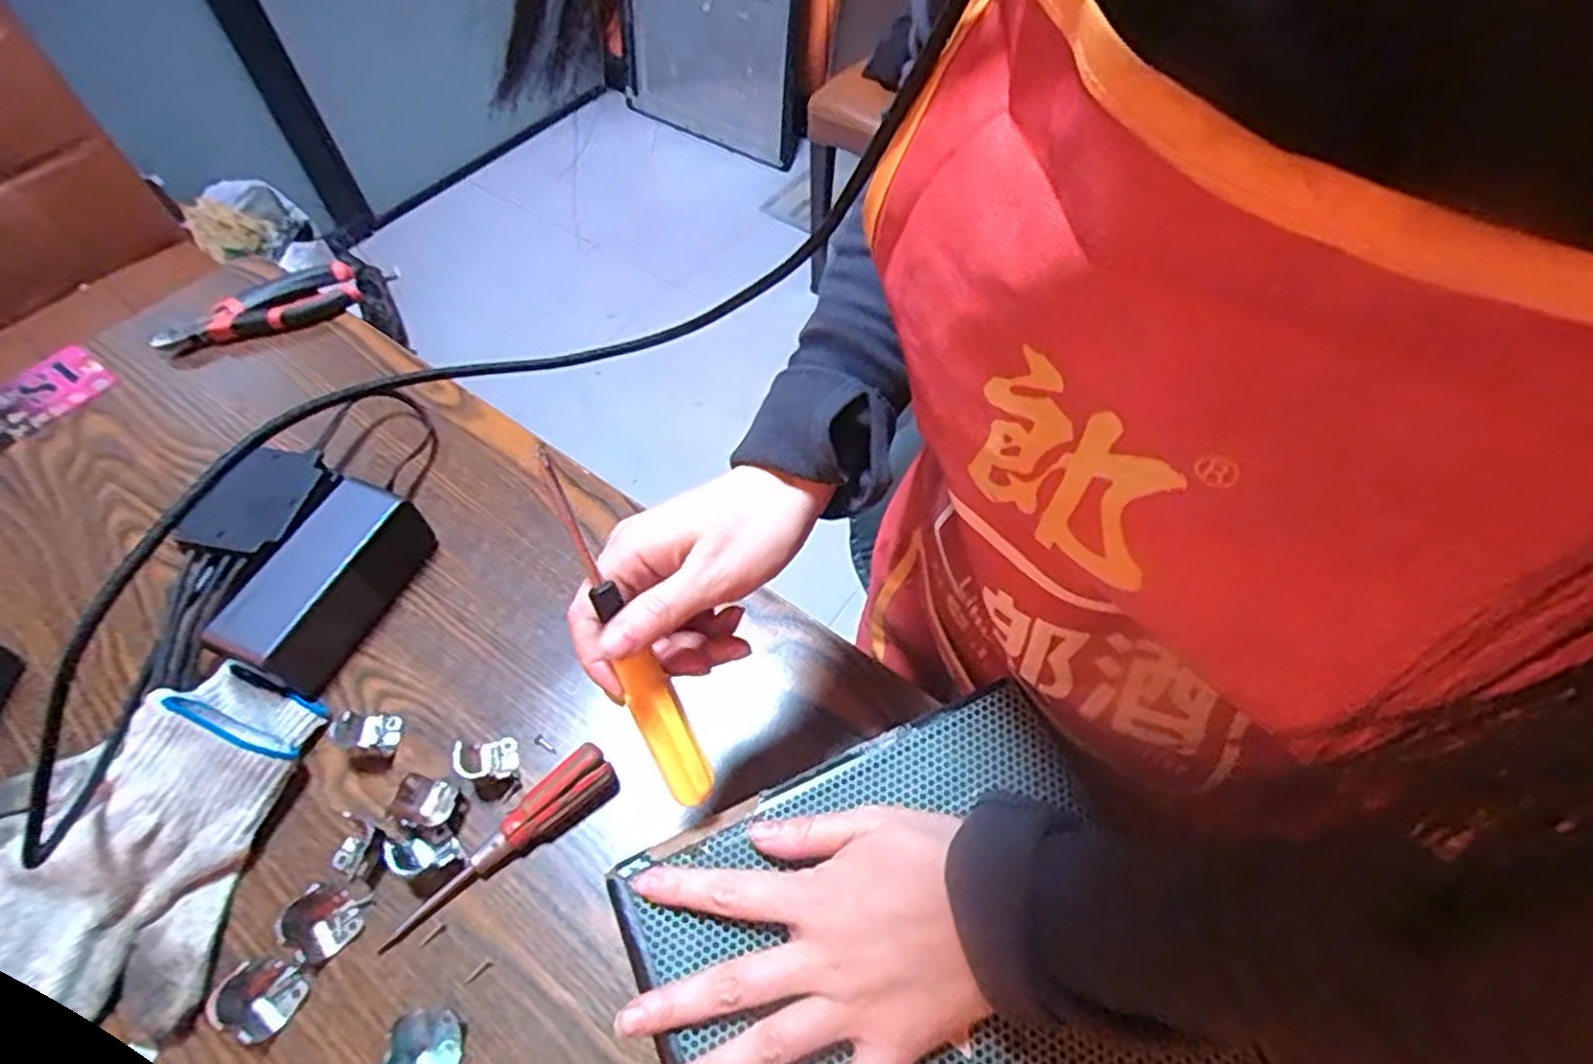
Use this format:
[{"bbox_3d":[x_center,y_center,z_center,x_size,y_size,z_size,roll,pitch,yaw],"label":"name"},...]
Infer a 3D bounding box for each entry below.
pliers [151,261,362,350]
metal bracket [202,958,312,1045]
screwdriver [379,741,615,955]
[{"bbox_3d":[-0.471,-0.196,0.671,0.161,0.028,0.066,-26,58,-13],"label":"pliers"},{"bbox_3d":[-0.257,0.223,0.365,0.026,0.029,0.030,27,62,21],"label":"metal bracket"},{"bbox_3d":[-0.156,0.166,0.403,0.133,0.020,0.025,-39,62,-20],"label":"screwdriver"}]

